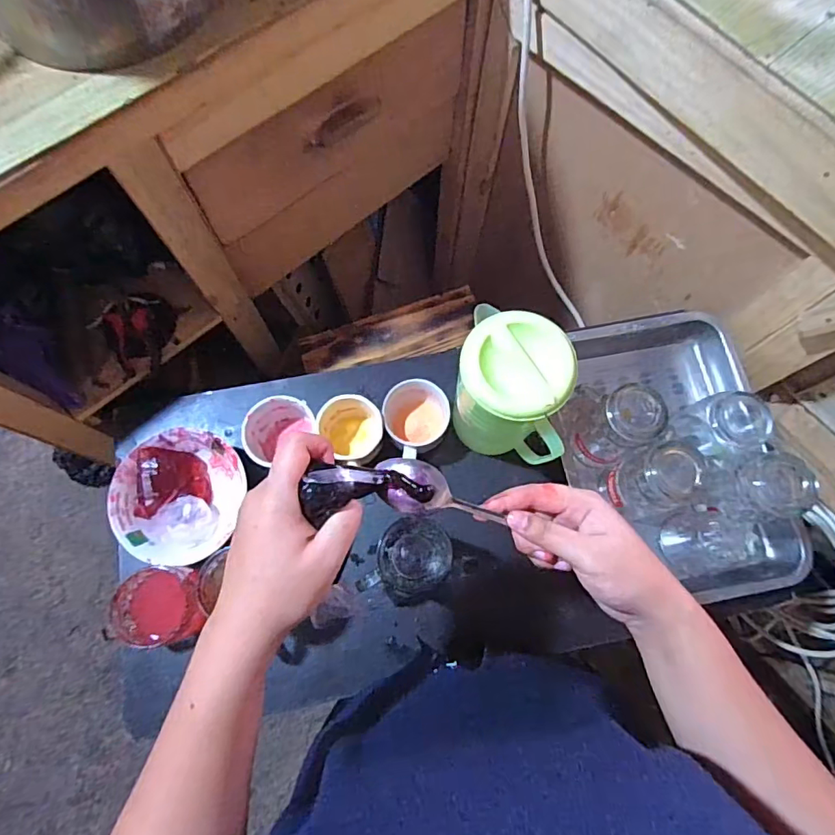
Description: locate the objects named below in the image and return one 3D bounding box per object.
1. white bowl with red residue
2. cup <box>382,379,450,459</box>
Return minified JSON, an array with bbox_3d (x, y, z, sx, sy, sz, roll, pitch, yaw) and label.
[{"bbox_3d":[-0.279,0.091,0.603,0.133,0.046,0.146,0,75,1],"label":"white bowl with red residue"},{"bbox_3d":[0.001,0.000,0.629,0.080,0.078,0.093,-11,75,-2],"label":"cup"}]

